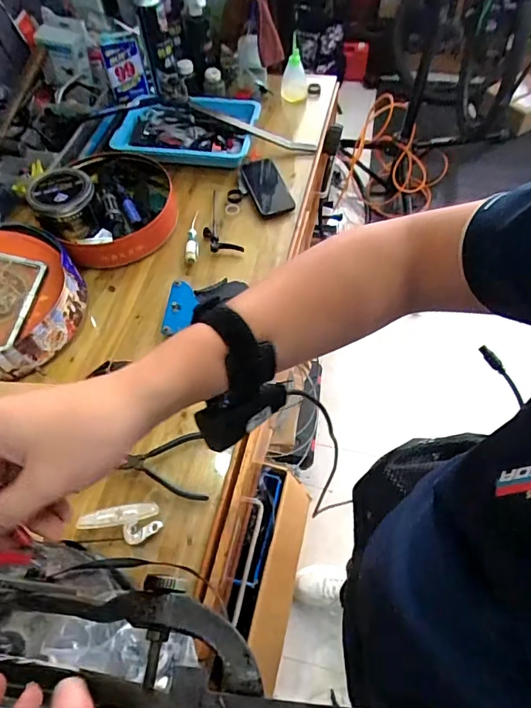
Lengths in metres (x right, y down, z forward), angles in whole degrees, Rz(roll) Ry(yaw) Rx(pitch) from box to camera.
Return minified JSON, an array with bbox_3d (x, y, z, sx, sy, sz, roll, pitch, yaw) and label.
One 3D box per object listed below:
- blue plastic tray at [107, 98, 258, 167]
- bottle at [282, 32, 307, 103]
[{"bbox_3d":[-0.180,-0.518,1.072,0.330,0.075,0.203,-3,58,1],"label":"blue plastic tray"},{"bbox_3d":[0.075,-0.722,1.186,0.062,0.132,0.075,2,58,4],"label":"bottle"}]

